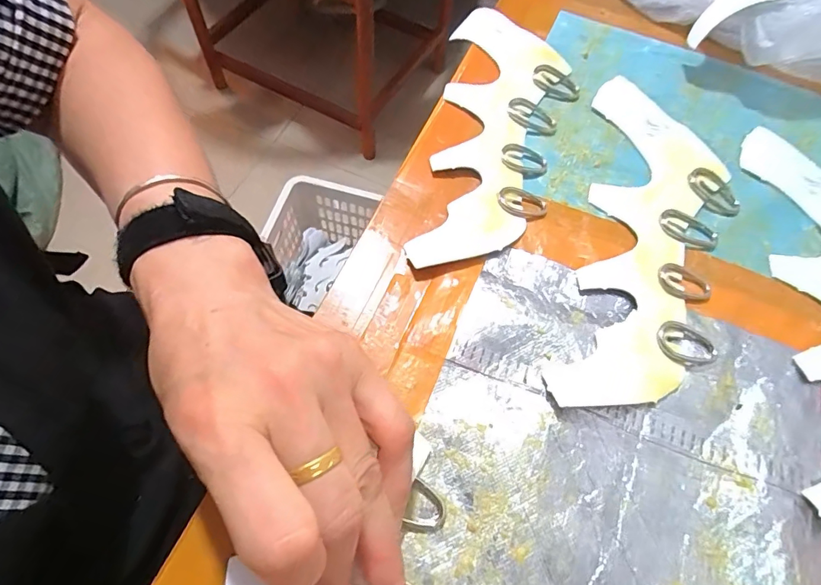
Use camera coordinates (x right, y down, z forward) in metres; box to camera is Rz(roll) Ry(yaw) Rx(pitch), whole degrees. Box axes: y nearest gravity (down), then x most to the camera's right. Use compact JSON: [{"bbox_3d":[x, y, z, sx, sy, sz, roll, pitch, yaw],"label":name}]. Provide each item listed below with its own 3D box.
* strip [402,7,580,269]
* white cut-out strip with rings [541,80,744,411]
[{"bbox_3d":[0.056,-0.108,0.288,0.076,0.006,0.222,10,63,2],"label":"strip"},{"bbox_3d":[0.135,-0.035,0.254,0.082,0.007,0.221,17,63,5],"label":"white cut-out strip with rings"}]

